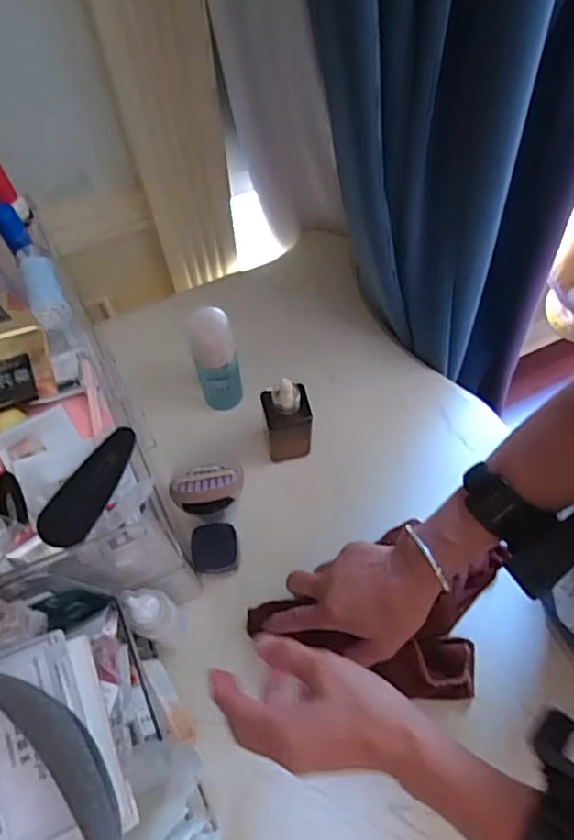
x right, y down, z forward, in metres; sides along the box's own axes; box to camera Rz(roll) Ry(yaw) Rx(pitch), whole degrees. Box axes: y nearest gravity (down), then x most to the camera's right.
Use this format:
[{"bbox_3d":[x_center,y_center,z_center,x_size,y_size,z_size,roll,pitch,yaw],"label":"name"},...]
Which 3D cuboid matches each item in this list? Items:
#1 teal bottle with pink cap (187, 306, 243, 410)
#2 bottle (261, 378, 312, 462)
[{"bbox_3d":[-0.074,-0.058,0.607,0.043,0.130,0.048,-14,64,-6],"label":"teal bottle with pink cap"},{"bbox_3d":[0.000,0.004,0.593,0.046,0.127,0.042,-4,63,-1],"label":"bottle"}]

